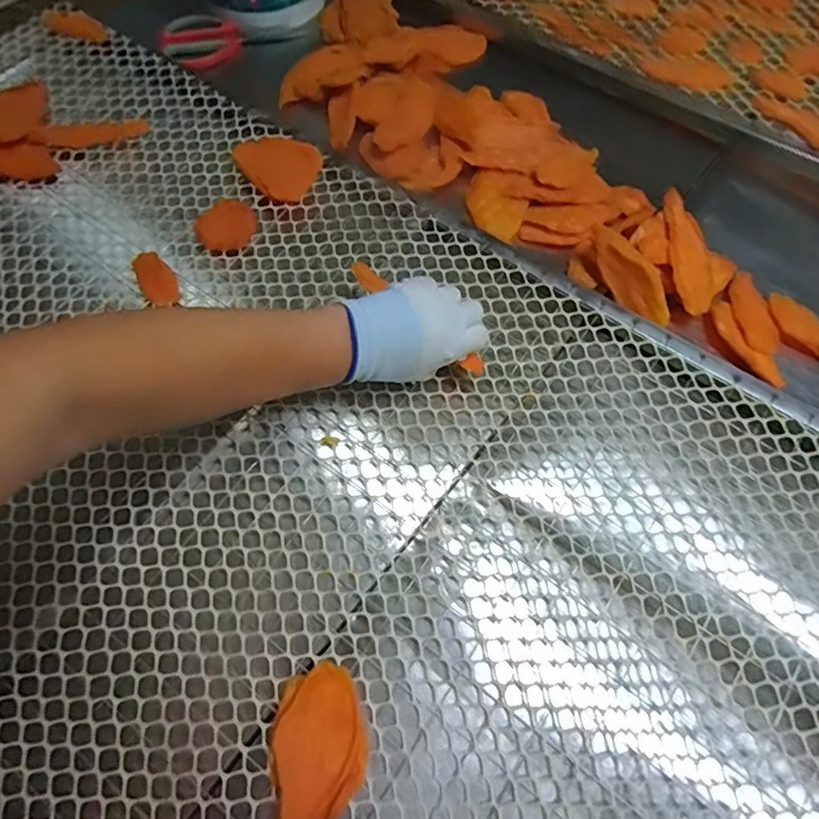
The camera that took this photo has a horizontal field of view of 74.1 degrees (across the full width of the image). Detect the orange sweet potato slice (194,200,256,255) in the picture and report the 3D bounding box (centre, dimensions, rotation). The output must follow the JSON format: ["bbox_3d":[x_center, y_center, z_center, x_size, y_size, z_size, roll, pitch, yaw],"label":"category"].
[{"bbox_3d":[-0.201,-0.202,0.593,0.063,0.004,0.072,-22,70,-8],"label":"orange sweet potato slice"}]

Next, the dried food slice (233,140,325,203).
[{"bbox_3d":[-0.150,-0.277,0.606,0.106,0.017,0.072,39,74,15],"label":"dried food slice"}]

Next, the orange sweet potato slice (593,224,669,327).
[{"bbox_3d":[0.218,-0.133,0.538,0.013,0.041,0.114,-20,75,-53],"label":"orange sweet potato slice"}]

